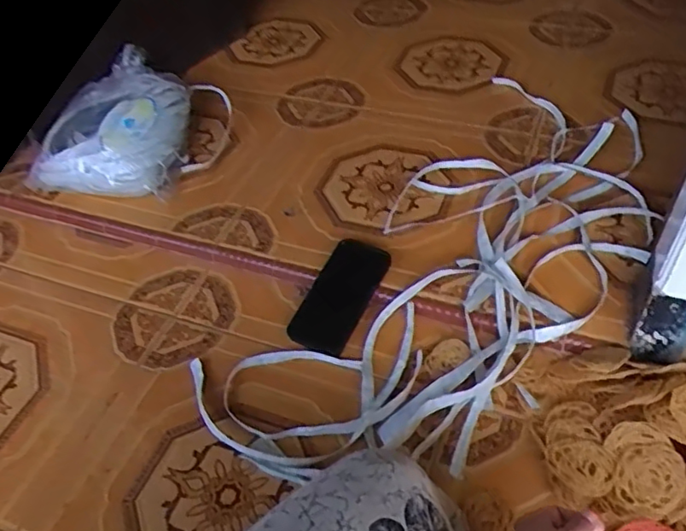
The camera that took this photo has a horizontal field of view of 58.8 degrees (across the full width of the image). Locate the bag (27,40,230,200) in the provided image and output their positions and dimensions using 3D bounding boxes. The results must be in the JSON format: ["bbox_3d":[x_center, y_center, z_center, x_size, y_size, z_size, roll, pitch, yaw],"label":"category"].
[{"bbox_3d":[-0.342,-0.236,1.005,0.217,0.160,0.327,19,53,22],"label":"bag"}]

